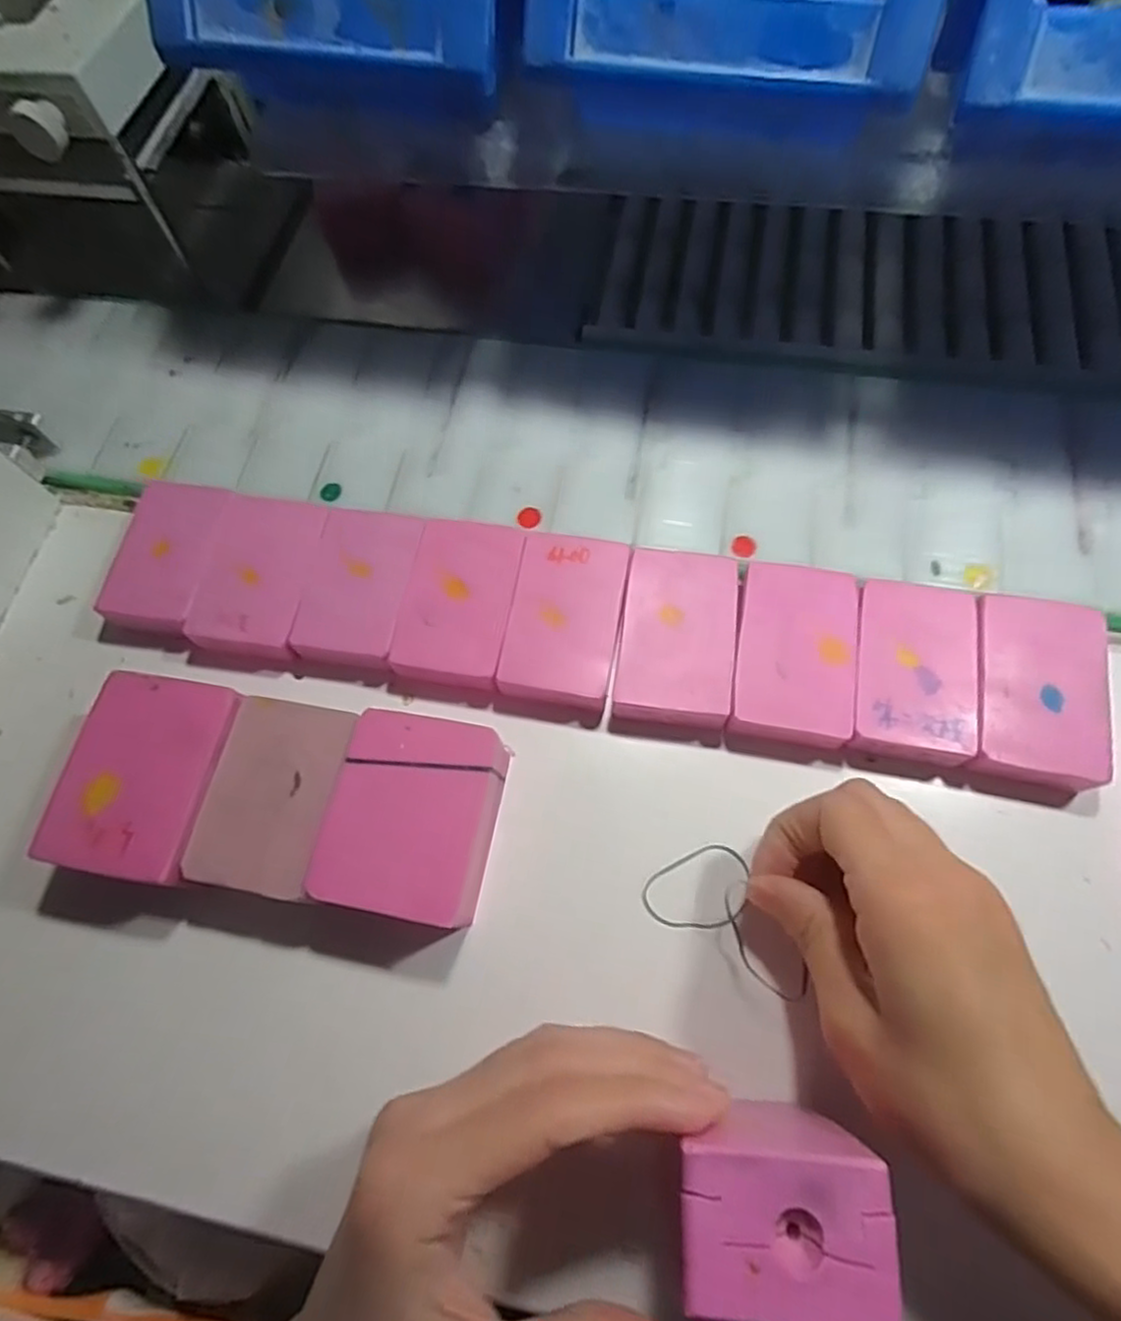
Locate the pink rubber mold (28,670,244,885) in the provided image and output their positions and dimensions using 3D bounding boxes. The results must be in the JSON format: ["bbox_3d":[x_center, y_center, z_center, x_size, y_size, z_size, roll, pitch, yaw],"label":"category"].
[{"bbox_3d":[-0.153,0.046,0.260,0.054,0.037,0.070,8,64,6],"label":"pink rubber mold"}]

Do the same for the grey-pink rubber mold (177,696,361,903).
[{"bbox_3d":[-0.103,0.053,0.257,0.045,0.035,0.065,10,64,7],"label":"grey-pink rubber mold"}]

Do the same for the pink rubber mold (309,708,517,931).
[{"bbox_3d":[-0.053,0.058,0.252,0.053,0.036,0.068,11,64,8],"label":"pink rubber mold"}]

